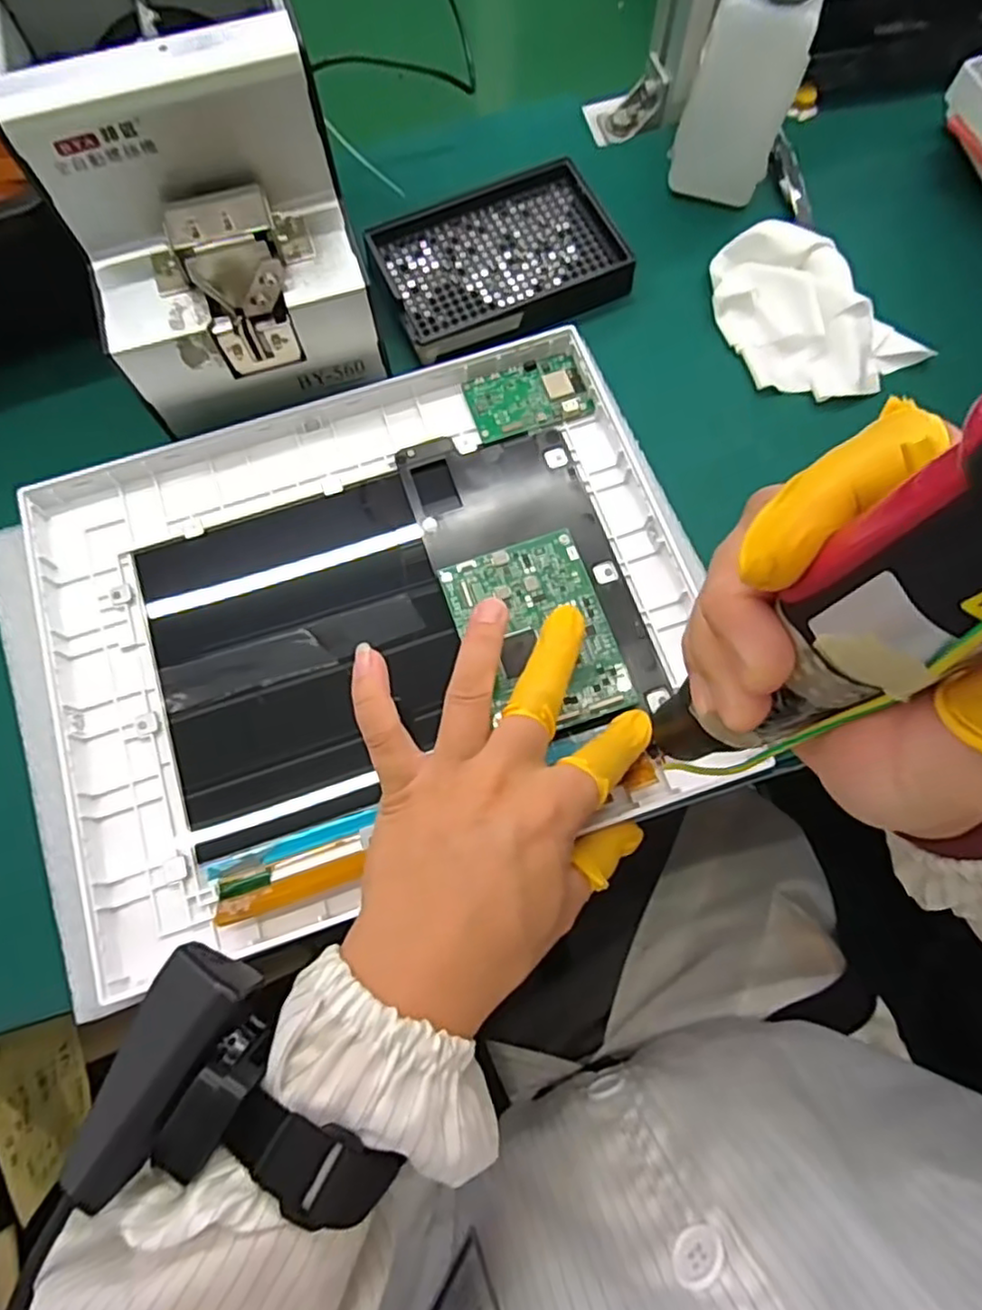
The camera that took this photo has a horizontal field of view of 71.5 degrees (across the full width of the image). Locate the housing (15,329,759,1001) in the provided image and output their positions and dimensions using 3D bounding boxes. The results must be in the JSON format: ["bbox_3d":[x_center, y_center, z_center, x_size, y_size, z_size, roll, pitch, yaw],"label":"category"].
[{"bbox_3d":[-0.056,-0.017,0.337,0.307,0.021,0.252,-19,73,-5],"label":"housing"}]

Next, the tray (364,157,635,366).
[{"bbox_3d":[0.004,-0.237,0.408,0.136,0.019,0.106,-23,73,-6],"label":"tray"}]

